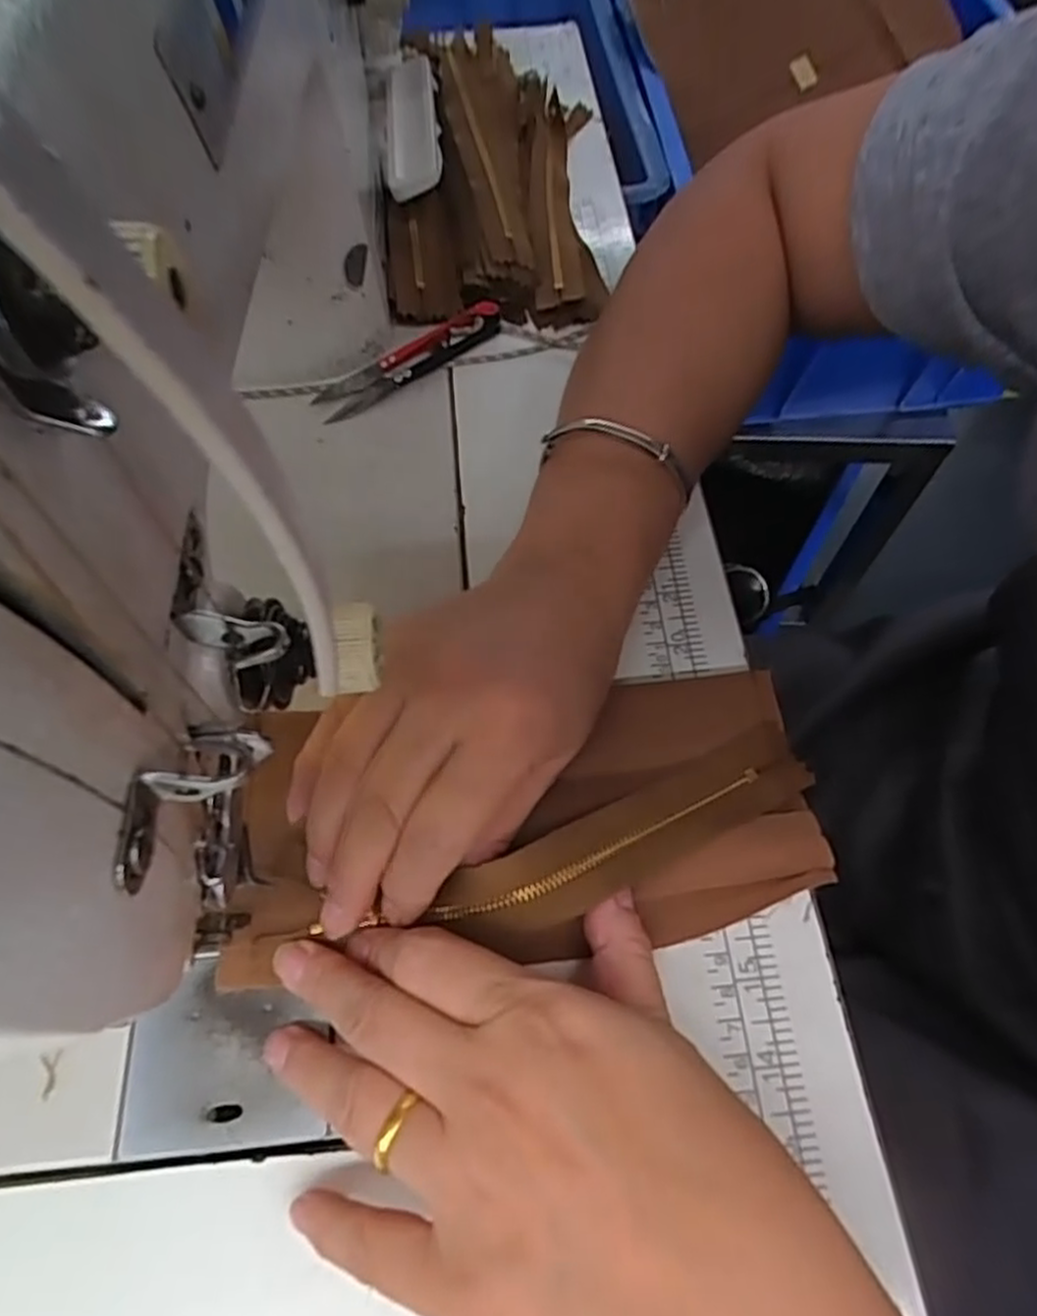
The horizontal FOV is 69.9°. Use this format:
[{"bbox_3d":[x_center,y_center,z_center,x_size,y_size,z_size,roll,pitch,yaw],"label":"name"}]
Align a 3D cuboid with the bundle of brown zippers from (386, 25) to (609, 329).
[{"bbox_3d":[-0.014,-0.297,0.450,0.120,0.050,0.248,-1,61,1],"label":"bundle of brown zippers"}]

